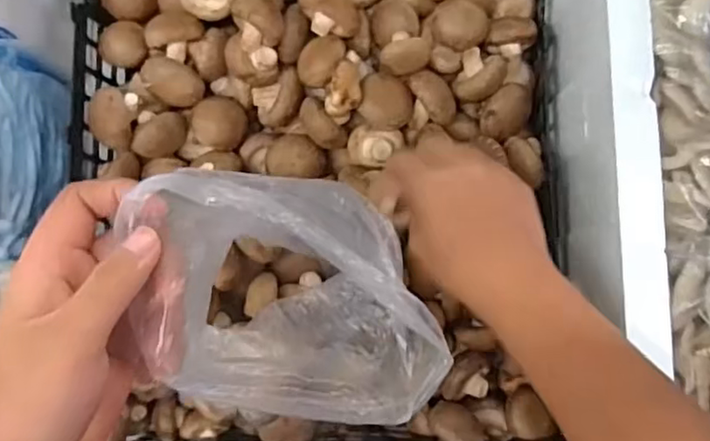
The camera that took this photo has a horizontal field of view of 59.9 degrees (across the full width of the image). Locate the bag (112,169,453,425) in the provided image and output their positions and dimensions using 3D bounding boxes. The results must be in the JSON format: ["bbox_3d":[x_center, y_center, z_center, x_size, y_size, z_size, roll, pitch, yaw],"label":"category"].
[{"bbox_3d":[-0.028,0.048,0.344,0.152,0.150,0.119,0,73,0],"label":"bag"}]

